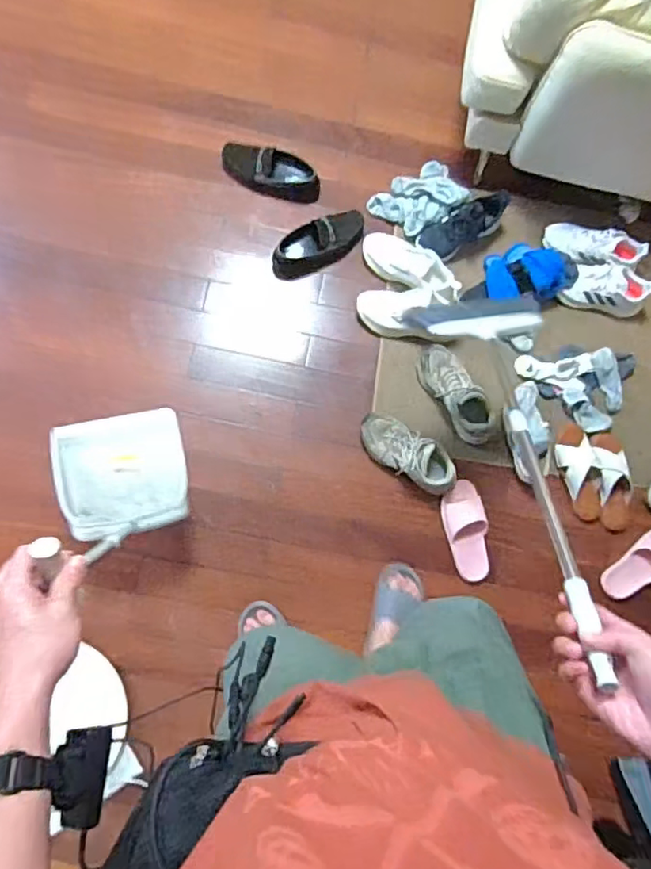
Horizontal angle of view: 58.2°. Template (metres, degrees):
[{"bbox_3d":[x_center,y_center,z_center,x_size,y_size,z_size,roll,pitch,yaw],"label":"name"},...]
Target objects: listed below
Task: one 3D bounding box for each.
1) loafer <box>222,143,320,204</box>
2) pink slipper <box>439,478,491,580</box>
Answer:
[{"bbox_3d":[-0.154,-0.737,1.645,0.281,0.064,0.113,11,80,-4],"label":"loafer"},{"bbox_3d":[0.364,0.247,1.506,0.098,0.061,0.252,-8,81,-7],"label":"pink slipper"}]

